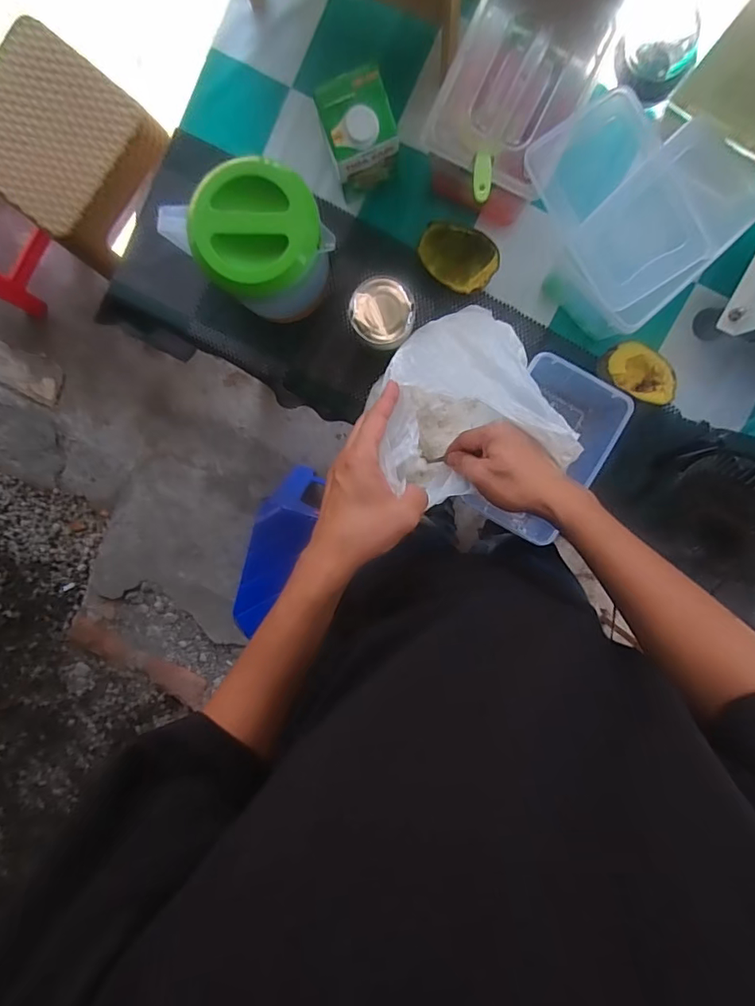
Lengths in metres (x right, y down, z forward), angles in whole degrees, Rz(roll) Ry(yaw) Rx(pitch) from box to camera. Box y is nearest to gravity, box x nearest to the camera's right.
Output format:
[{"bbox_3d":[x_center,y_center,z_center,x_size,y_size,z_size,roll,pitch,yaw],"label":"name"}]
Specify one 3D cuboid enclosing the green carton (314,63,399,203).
[{"bbox_3d":[-0.021,-0.424,0.578,0.075,0.114,0.075,-18,97,7],"label":"green carton"}]

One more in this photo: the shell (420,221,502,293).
[{"bbox_3d":[0.099,-0.303,0.618,0.095,0.049,0.067,14,100,2],"label":"shell"}]

